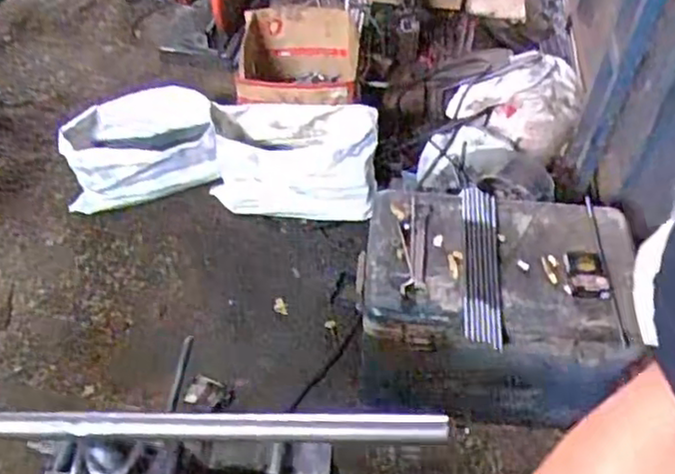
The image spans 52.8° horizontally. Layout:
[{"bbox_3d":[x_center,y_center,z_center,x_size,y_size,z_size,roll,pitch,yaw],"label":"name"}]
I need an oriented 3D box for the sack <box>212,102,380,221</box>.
[{"bbox_3d":[-0.118,-0.191,1.734,0.419,0.269,0.189,3,53,5],"label":"sack"}]

